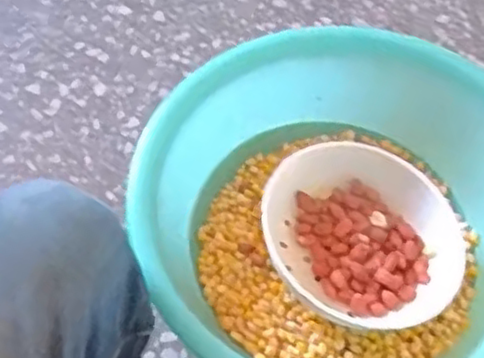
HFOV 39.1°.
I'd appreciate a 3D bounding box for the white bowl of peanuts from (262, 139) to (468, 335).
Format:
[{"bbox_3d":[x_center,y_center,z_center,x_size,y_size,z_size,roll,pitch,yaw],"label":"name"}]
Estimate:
[{"bbox_3d":[0.101,0.039,0.546,0.156,0.061,0.147,2,59,-4],"label":"white bowl of peanuts"}]

